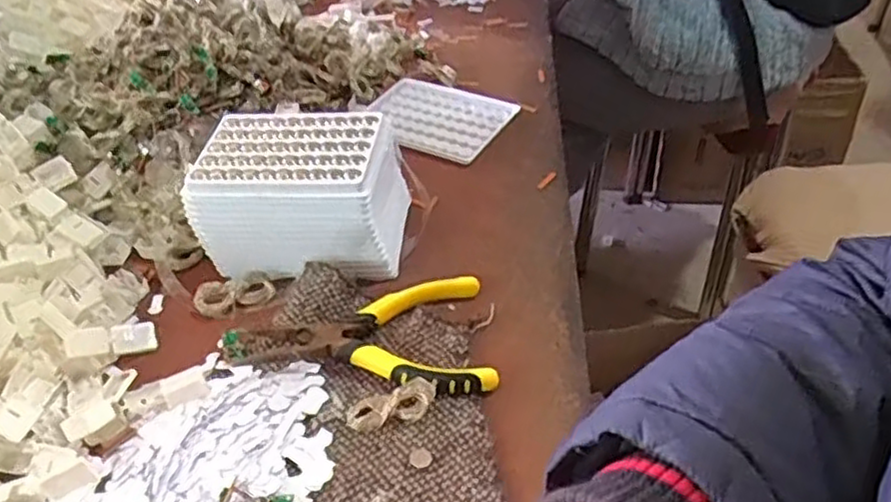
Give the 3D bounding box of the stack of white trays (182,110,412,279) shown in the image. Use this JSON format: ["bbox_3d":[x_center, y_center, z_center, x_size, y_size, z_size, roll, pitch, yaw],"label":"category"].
[{"bbox_3d":[-0.101,-0.040,0.521,0.138,0.080,0.100,0,43,6],"label":"stack of white trays"}]

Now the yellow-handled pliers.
[{"bbox_3d":[-0.053,0.055,0.447,0.158,0.020,0.085,-5,43,0],"label":"yellow-handled pliers"}]

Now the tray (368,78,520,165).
[{"bbox_3d":[-0.012,-0.119,0.649,0.128,0.014,0.092,19,46,26],"label":"tray"}]

